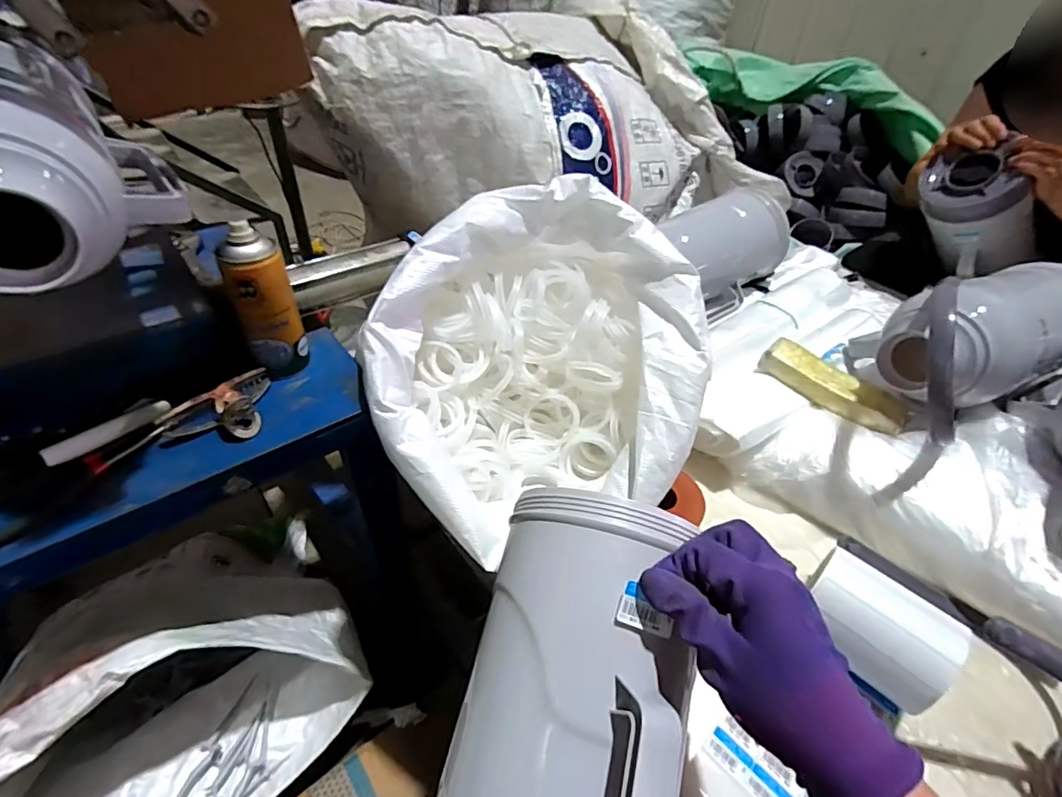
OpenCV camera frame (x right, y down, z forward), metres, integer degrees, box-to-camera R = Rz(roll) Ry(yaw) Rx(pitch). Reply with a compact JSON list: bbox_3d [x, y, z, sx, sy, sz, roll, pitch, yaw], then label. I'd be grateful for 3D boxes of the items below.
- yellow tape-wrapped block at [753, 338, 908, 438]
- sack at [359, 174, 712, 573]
[{"bbox_3d":[0.378,-0.015,0.648,0.174,0.042,0.067,30,48,25],"label":"yellow tape-wrapped block"},{"bbox_3d":[0.018,-0.034,0.535,0.303,0.271,0.339,24,46,20],"label":"sack"}]

